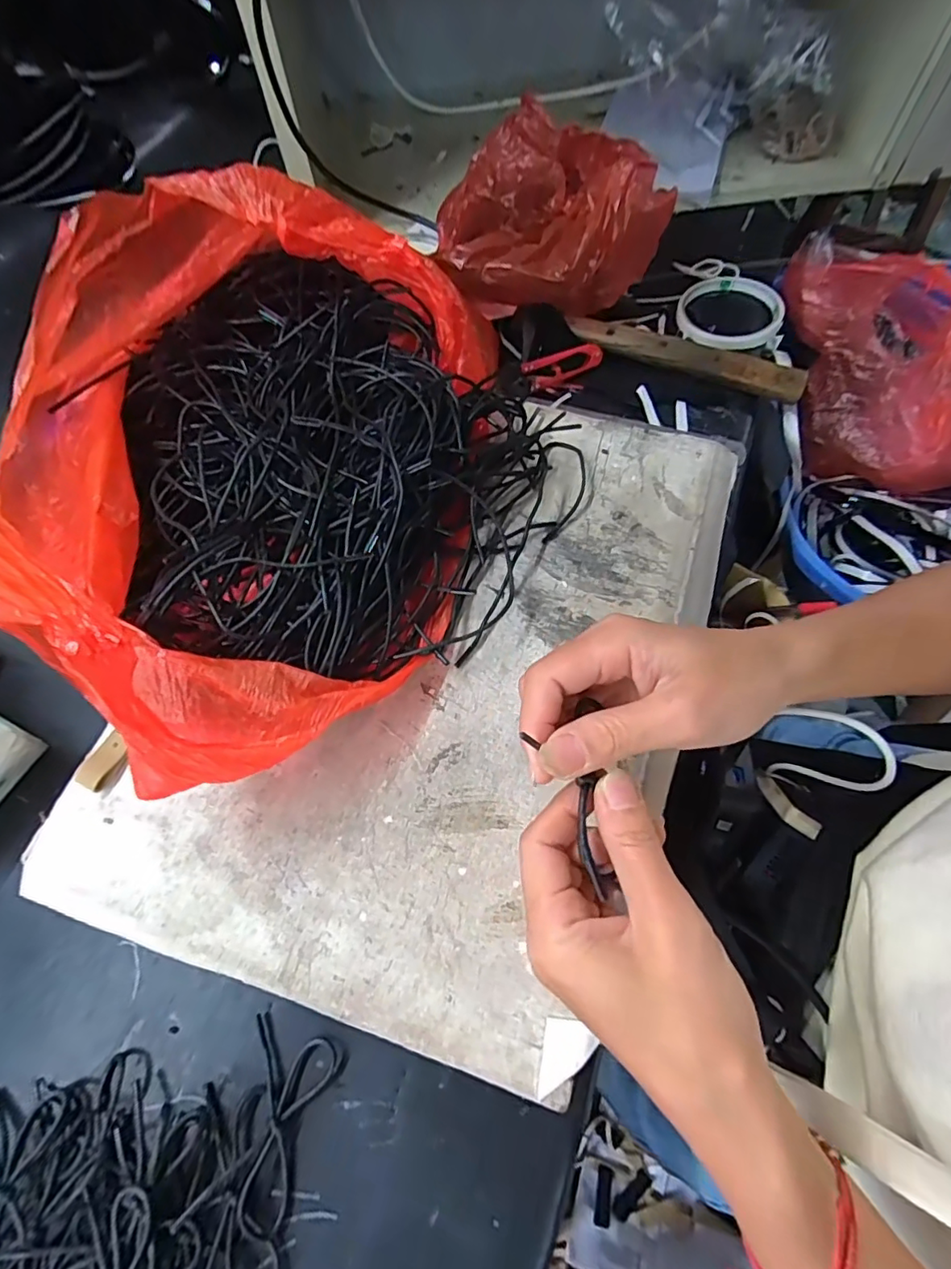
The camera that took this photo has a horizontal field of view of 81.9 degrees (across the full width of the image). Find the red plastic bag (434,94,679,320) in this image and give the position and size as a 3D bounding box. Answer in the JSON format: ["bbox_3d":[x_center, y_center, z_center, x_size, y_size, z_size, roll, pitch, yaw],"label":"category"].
[{"bbox_3d":[0.059,-0.354,0.456,0.184,0.084,0.198,3,65,4],"label":"red plastic bag"}]

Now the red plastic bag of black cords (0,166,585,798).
[{"bbox_3d":[-0.127,-0.113,0.319,0.320,0.108,0.320,35,71,17],"label":"red plastic bag of black cords"}]

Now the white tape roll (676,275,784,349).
[{"bbox_3d":[0.220,-0.281,0.473,0.084,0.017,0.087,-1,65,2],"label":"white tape roll"}]

